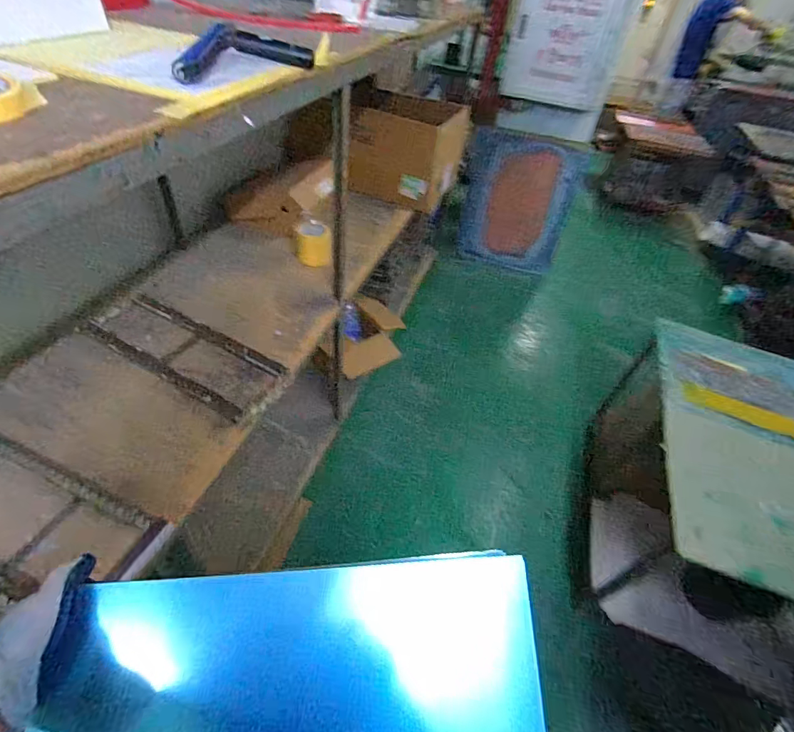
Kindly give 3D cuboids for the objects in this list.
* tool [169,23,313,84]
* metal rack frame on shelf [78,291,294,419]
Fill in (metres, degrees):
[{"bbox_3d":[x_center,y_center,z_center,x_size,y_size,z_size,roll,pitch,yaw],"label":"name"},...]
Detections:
[{"bbox_3d":[-0.249,-0.476,0.626,0.091,0.049,0.246,29,50,23],"label":"tool"},{"bbox_3d":[-0.525,-0.044,1.006,0.533,0.022,0.184,22,47,17],"label":"metal rack frame on shelf"}]

